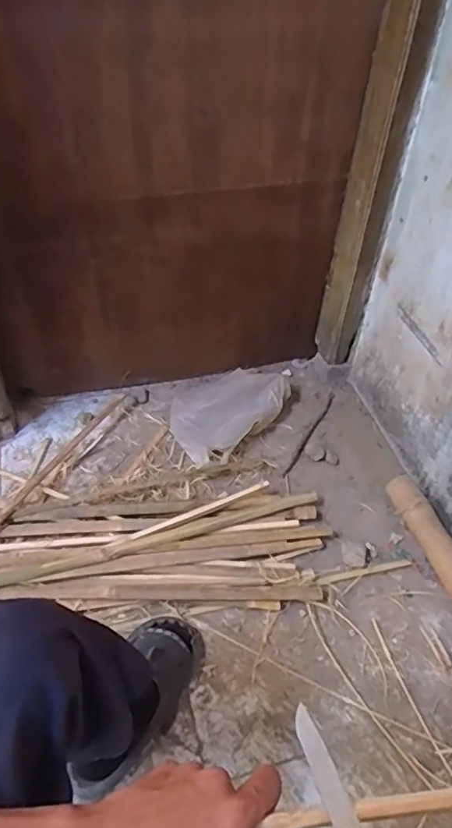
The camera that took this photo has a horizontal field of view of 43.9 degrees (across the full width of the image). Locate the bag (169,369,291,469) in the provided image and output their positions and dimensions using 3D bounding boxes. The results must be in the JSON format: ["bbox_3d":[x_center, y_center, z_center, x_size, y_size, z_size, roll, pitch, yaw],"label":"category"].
[{"bbox_3d":[-0.013,-0.016,1.377,0.234,0.074,0.333,33,52,26],"label":"bag"}]

